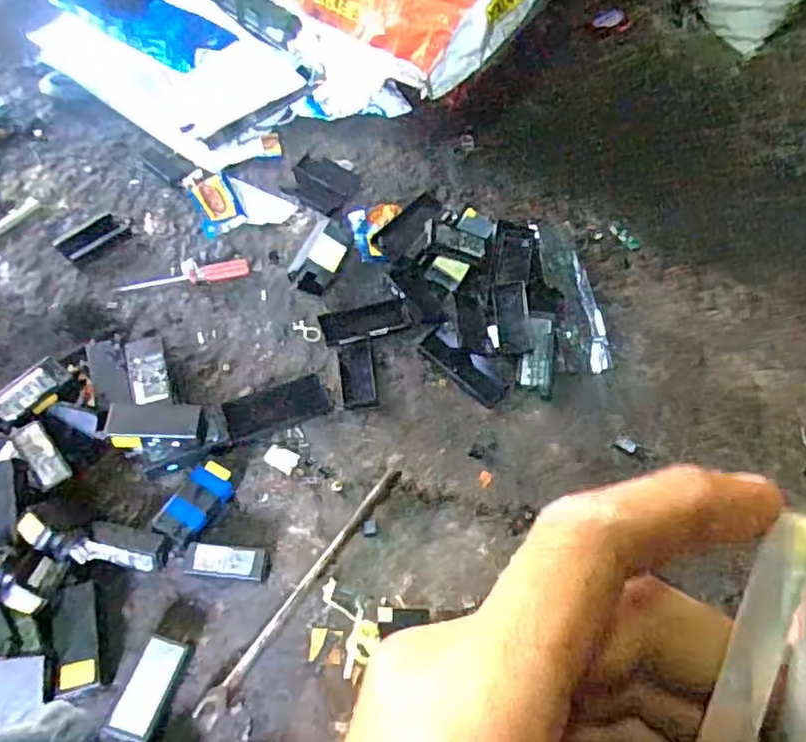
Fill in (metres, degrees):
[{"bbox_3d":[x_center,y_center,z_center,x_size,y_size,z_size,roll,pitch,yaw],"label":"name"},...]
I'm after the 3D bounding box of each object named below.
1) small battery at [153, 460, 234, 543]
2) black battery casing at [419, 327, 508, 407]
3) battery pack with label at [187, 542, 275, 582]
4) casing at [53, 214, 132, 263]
[{"bbox_3d":[-0.232,0.146,0.748,0.050,0.018,0.093,25,57,10],"label":"small battery"},{"bbox_3d":[0.078,-0.003,0.874,0.125,0.018,0.038,39,61,18],"label":"black battery casing"},{"bbox_3d":[-0.192,0.211,0.723,0.089,0.033,0.035,6,56,-3],"label":"battery pack with label"},{"bbox_3d":[-0.457,-0.197,0.973,0.059,0.013,0.096,41,61,19],"label":"casing"}]

